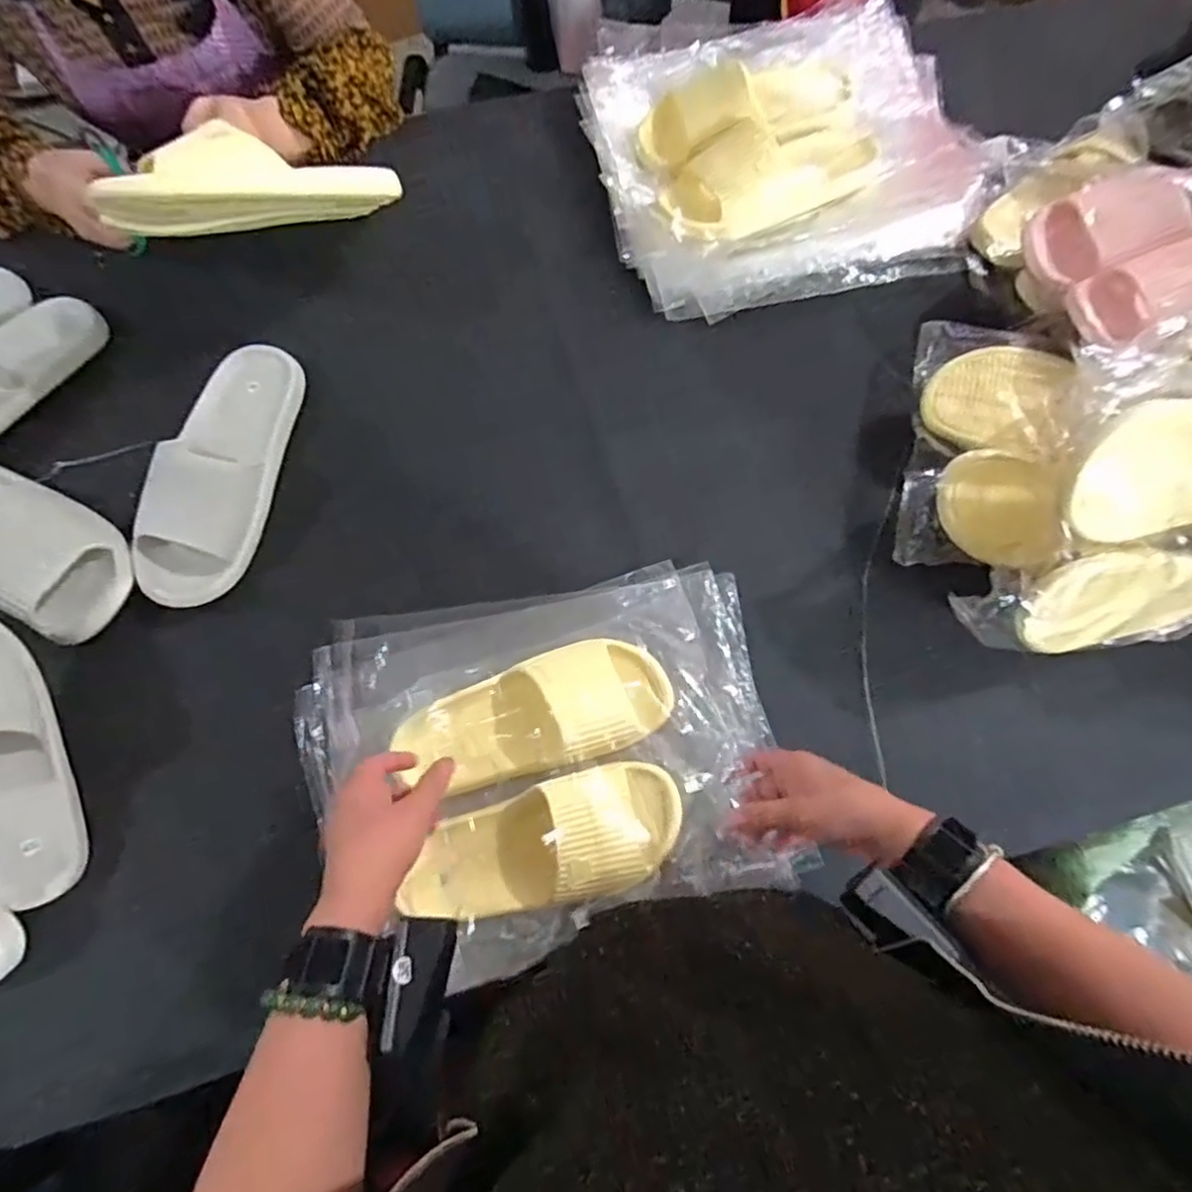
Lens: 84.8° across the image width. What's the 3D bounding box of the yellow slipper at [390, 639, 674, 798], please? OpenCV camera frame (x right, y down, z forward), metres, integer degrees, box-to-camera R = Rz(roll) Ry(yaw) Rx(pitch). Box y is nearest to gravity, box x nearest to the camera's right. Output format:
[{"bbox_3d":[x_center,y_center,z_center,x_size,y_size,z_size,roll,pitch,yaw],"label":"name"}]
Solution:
[{"bbox_3d":[-0.048,0.099,0.558,0.229,0.066,0.098,-15,75,-8],"label":"yellow slipper"}]

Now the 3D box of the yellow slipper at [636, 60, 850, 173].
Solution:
[{"bbox_3d":[0.169,-0.554,0.741,0.247,0.059,0.093,-15,75,-5],"label":"yellow slipper"}]

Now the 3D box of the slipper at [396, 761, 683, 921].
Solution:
[{"bbox_3d":[-0.042,0.206,0.541,0.232,0.050,0.094,-14,75,-5],"label":"slipper"}]

